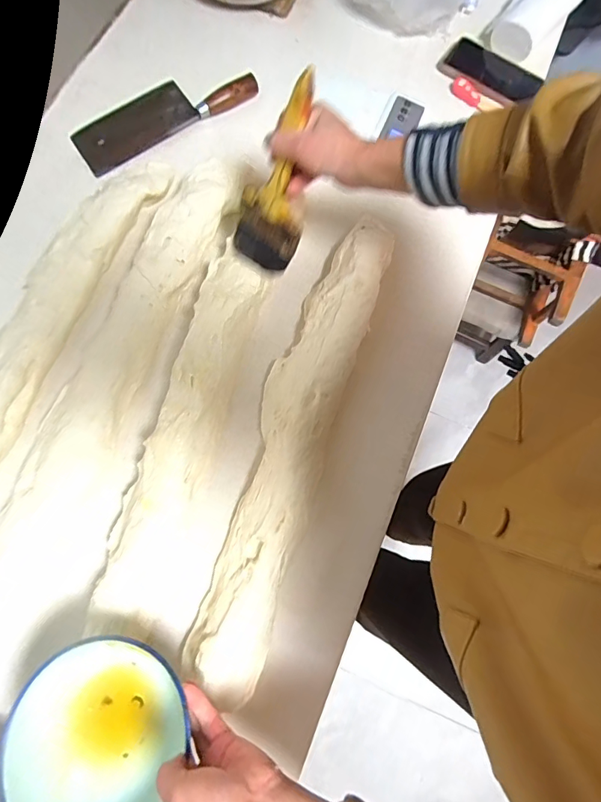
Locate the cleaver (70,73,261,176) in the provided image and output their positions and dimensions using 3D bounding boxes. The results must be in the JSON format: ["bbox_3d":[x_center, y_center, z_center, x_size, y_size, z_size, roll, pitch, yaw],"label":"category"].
[{"bbox_3d":[-0.217,-0.464,0.684,0.293,0.026,0.105,-29,77,-8],"label":"cleaver"}]

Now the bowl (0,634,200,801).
[{"bbox_3d":[-0.179,0.297,0.388,0.152,0.062,0.156,23,76,6],"label":"bowl"}]

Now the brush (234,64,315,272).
[{"bbox_3d":[-0.026,-0.251,0.499,0.098,0.217,0.021,46,49,14],"label":"brush"}]

